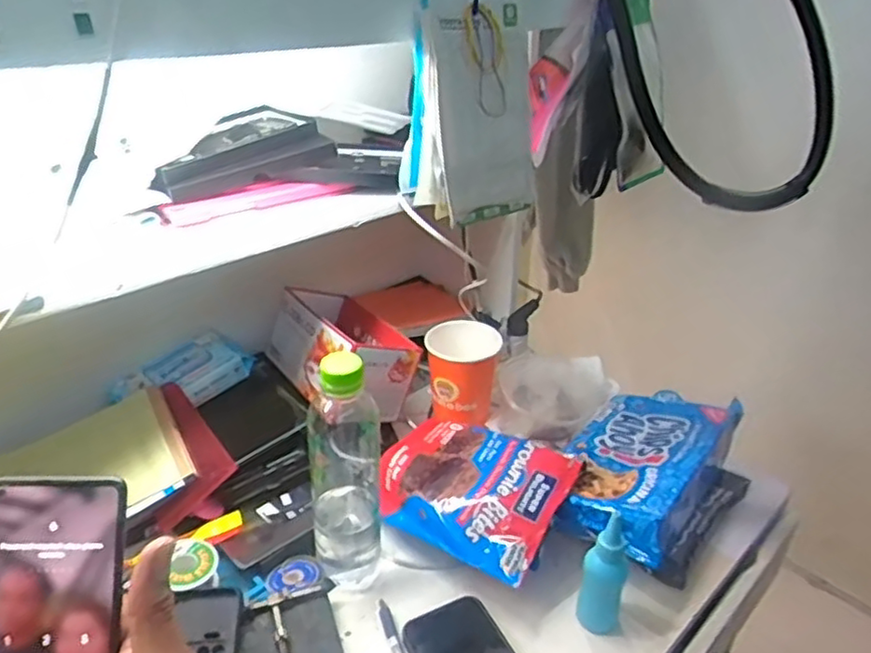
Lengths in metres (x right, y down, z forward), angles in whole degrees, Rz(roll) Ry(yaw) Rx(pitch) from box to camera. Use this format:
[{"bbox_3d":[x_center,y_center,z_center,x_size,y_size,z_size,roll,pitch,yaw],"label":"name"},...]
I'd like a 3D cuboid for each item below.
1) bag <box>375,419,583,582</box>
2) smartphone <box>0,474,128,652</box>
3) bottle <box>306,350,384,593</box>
[{"bbox_3d":[0.033,0.162,0.663,0.194,0.055,0.140,20,57,34],"label":"bag"},{"bbox_3d":[-0.205,0.160,0.353,0.073,0.157,0.004,-1,-5,-7],"label":"smartphone"},{"bbox_3d":[-0.076,0.120,0.562,0.061,0.227,0.054,-3,30,-8],"label":"bottle"}]

